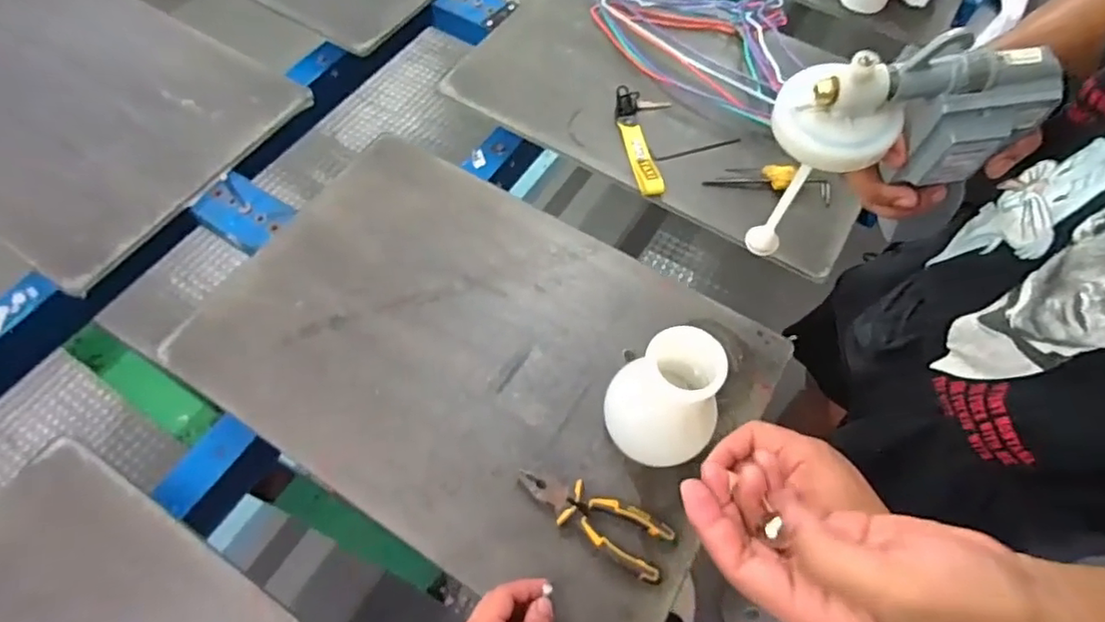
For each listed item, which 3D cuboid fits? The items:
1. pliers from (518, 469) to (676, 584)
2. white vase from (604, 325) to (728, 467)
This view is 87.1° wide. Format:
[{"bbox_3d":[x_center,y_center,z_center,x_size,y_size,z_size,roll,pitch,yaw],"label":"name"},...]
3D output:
[{"bbox_3d":[0.038,0.197,0.562,0.154,0.023,0.050,27,64,13],"label":"pliers"},{"bbox_3d":[0.109,0.089,0.544,0.099,0.159,0.091,0,60,0],"label":"white vase"}]

